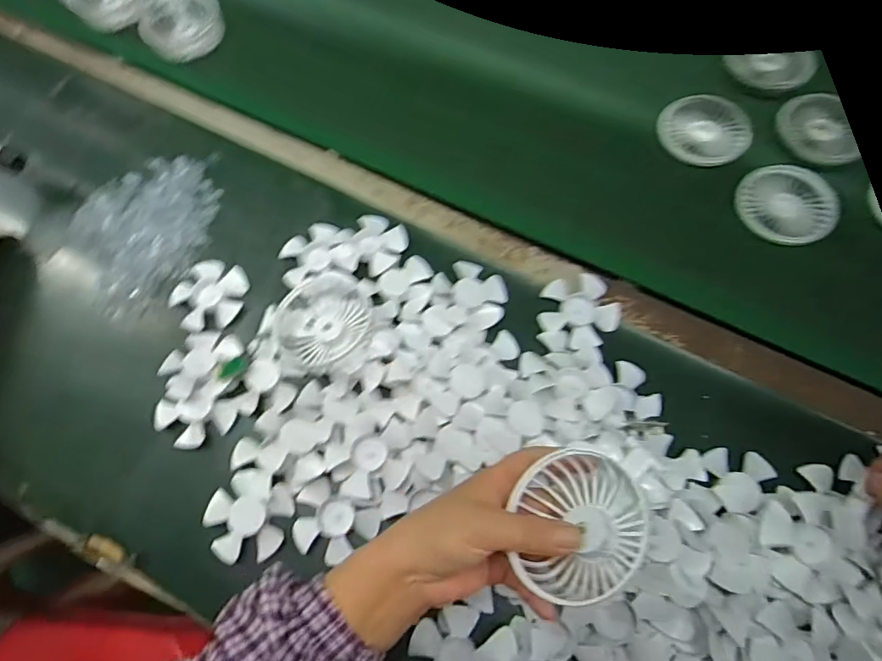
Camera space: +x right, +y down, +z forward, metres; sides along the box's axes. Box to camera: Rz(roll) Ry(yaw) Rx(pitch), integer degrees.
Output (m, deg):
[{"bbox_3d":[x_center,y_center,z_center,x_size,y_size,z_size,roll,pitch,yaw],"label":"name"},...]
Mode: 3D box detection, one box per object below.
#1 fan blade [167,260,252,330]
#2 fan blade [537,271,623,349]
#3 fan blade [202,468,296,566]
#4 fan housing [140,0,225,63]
[{"bbox_3d":[-0.225,-0.034,0.513,0.069,0.010,0.072,-1,68,1],"label":"fan blade"},{"bbox_3d":[0.128,-0.018,0.486,0.069,0.016,0.069,-1,68,1],"label":"fan blade"},{"bbox_3d":[-0.160,0.154,0.438,0.071,0.015,0.071,-3,73,9],"label":"fan blade"},{"bbox_3d":[-0.322,-0.382,0.661,0.098,0.036,0.094,-21,68,-6],"label":"fan housing"}]

